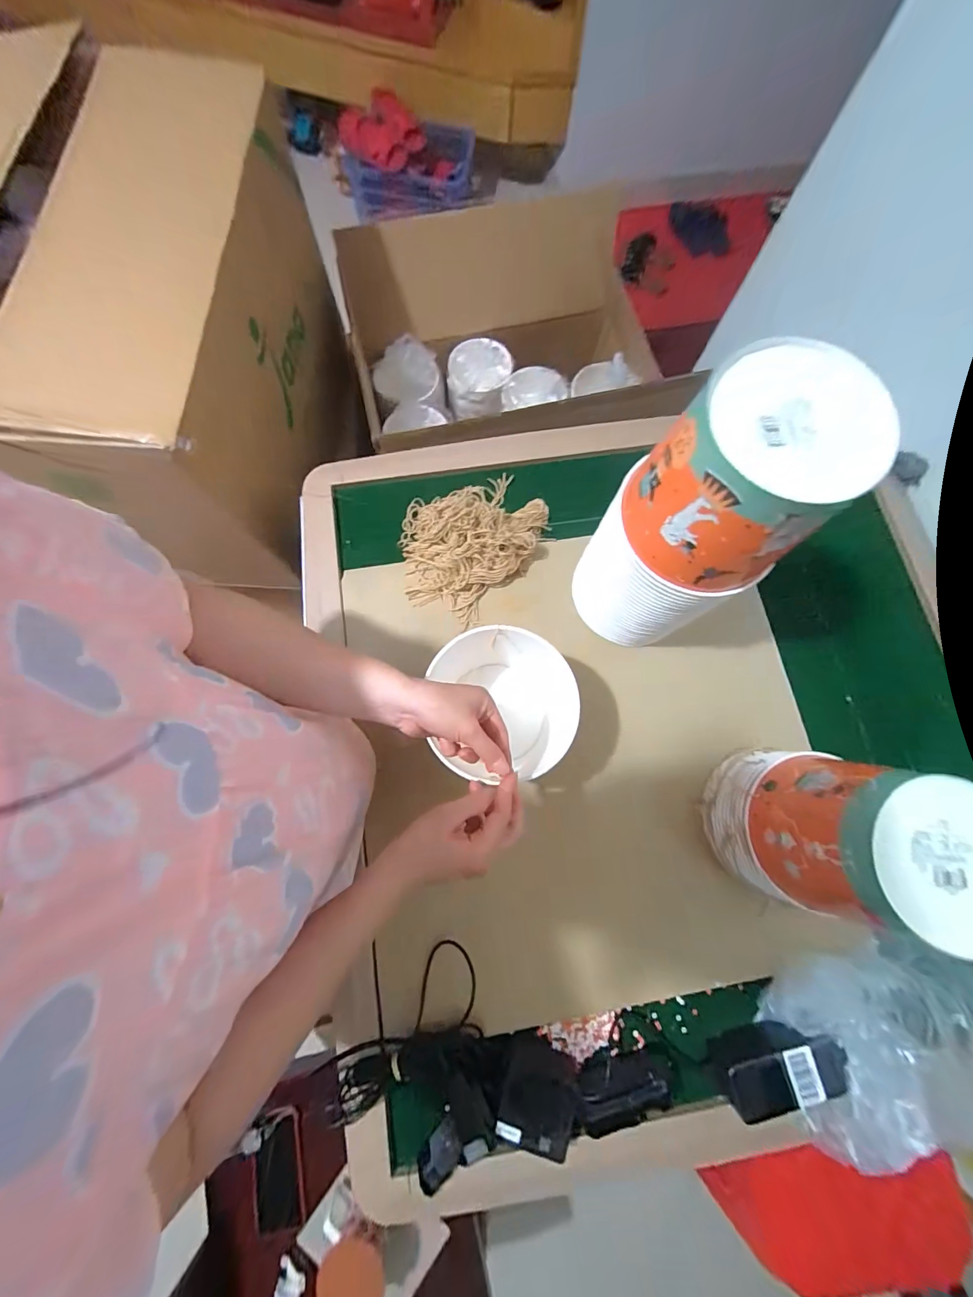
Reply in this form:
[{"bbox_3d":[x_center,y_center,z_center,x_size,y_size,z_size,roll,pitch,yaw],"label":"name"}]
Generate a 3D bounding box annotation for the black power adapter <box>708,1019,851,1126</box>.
[{"bbox_3d":[0.321,0.462,0.464,0.131,0.042,0.065,-14,78,-5],"label":"black power adapter"}]

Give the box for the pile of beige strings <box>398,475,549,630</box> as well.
[{"bbox_3d":[-0.029,-0.165,0.605,0.187,0.048,0.238,39,79,7],"label":"pile of beige strings"}]

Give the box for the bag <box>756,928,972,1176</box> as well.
[{"bbox_3d":[0.470,0.436,0.459,0.288,0.071,0.192,-5,77,-3],"label":"bag"}]

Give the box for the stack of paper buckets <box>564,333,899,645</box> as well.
[{"bbox_3d":[0.199,-0.117,0.436,0.146,0.313,0.134,35,78,6],"label":"stack of paper buckets"}]

